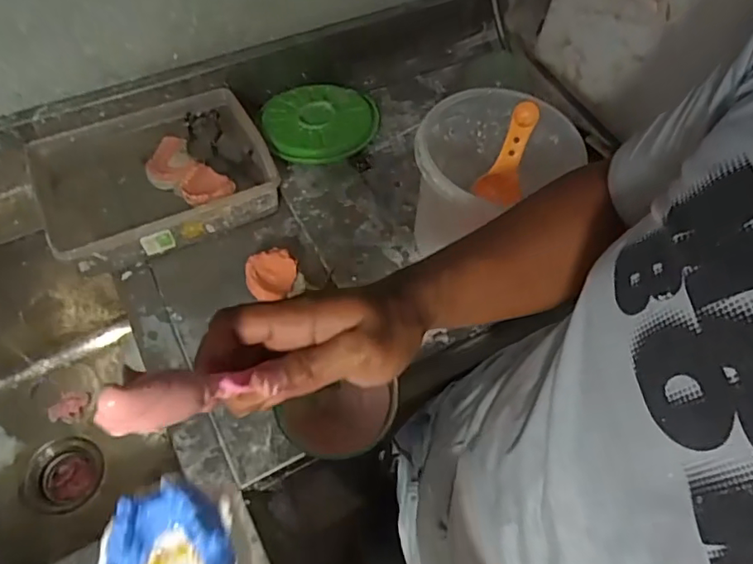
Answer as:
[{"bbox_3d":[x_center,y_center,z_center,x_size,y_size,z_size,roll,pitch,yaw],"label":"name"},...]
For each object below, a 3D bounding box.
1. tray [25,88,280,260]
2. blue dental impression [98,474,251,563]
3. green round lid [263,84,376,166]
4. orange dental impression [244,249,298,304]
[{"bbox_3d":[-0.285,-0.134,0.713,0.281,0.062,0.186,-23,63,-17],"label":"tray"},{"bbox_3d":[-0.104,0.139,0.271,0.077,0.032,0.070,-2,59,-5],"label":"blue dental impression"},{"bbox_3d":[-0.079,-0.232,0.788,0.160,0.024,0.150,2,59,-3],"label":"green round lid"},{"bbox_3d":[-0.125,-0.008,0.660,0.060,0.025,0.060,1,75,-5],"label":"orange dental impression"}]

